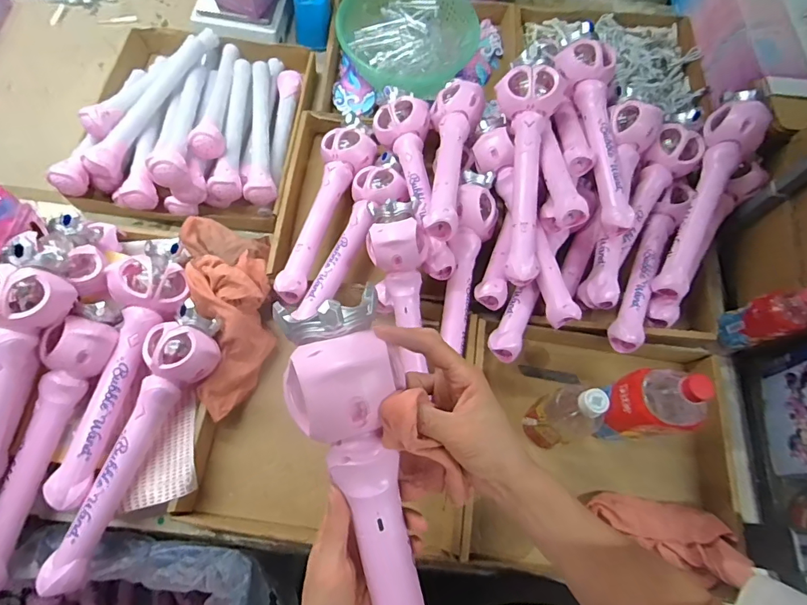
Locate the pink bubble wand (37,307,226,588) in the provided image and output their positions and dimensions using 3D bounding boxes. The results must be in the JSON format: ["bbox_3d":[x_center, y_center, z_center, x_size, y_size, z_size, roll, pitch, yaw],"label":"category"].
[{"bbox_3d":[-0.356,0.171,0.592,0.096,0.067,0.359,24,70,6],"label":"pink bubble wand"}]

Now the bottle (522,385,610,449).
[{"bbox_3d":[0.217,0.158,0.627,0.058,0.197,0.067,-26,72,-12],"label":"bottle"}]

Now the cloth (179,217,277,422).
[{"bbox_3d":[-0.256,0.012,0.677,0.111,0.090,0.294,-11,70,-7],"label":"cloth"}]

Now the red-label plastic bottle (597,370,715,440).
[{"bbox_3d":[0.328,0.132,0.601,0.094,0.181,0.077,-7,70,-5],"label":"red-label plastic bottle"}]

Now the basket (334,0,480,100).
[{"bbox_3d":[-0.009,-0.532,0.896,0.255,0.084,0.243,1,69,-3],"label":"basket"}]

